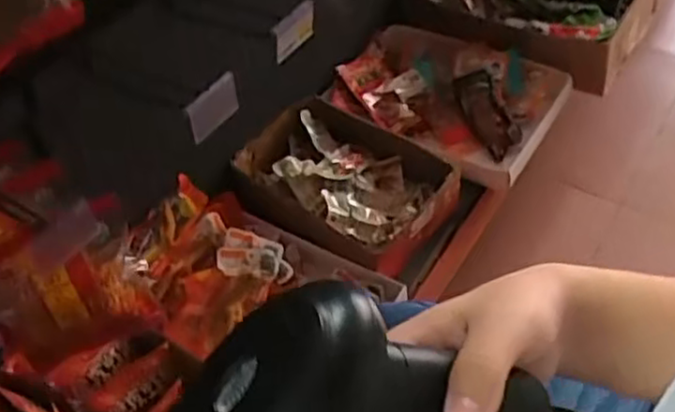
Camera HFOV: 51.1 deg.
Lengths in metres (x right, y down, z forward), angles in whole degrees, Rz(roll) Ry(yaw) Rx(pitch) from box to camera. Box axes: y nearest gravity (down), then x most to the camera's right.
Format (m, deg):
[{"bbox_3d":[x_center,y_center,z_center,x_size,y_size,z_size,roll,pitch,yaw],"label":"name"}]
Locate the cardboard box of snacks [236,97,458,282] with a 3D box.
[{"bbox_3d":[0.009,-0.033,1.063,0.301,0.105,0.221,25,55,24],"label":"cardboard box of snacks"}]

